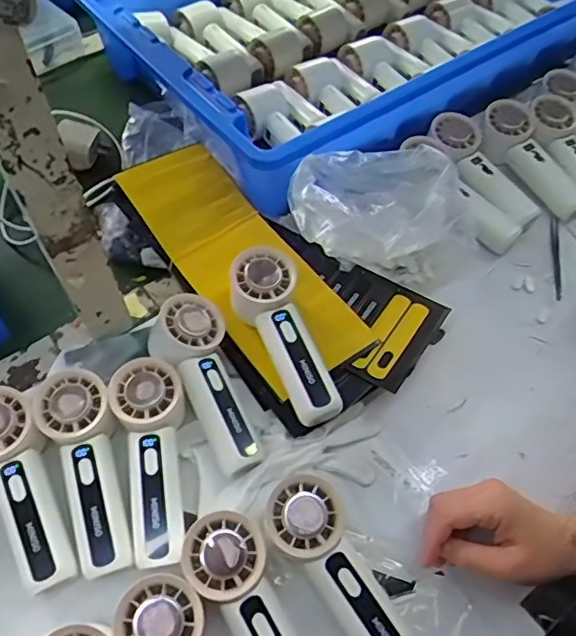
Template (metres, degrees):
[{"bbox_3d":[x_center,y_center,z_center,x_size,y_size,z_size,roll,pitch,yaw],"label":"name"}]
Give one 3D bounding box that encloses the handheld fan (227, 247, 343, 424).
[{"bbox_3d":[-0.003,0.014,0.482,0.052,0.033,0.153,-21,74,-11],"label":"handheld fan"}]

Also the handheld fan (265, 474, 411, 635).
[{"bbox_3d":[0.041,0.186,0.405,0.052,0.028,0.157,-30,78,-17],"label":"handheld fan"}]

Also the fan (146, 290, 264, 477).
[{"bbox_3d":[-0.068,0.055,0.485,0.064,0.044,0.157,-22,76,-12],"label":"fan"}]

